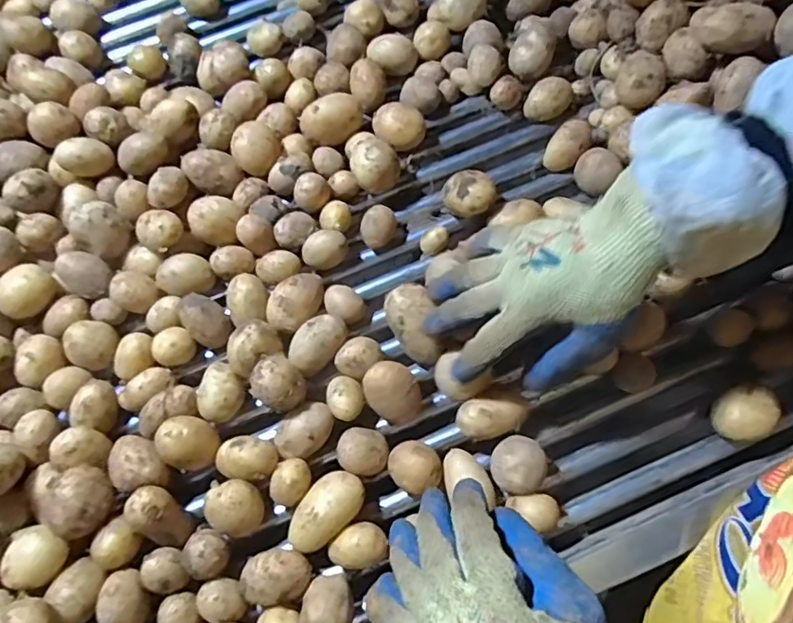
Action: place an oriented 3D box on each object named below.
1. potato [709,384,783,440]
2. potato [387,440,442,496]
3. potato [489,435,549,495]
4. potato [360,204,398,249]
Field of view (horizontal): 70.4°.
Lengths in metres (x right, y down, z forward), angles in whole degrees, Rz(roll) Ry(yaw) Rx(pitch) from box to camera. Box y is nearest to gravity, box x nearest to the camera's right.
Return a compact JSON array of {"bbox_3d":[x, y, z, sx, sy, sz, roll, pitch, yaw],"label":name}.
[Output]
[{"bbox_3d":[0.276,0.081,0.446,0.042,0.032,0.038,-15,69,-5],"label":"potato"},{"bbox_3d":[0.015,0.126,0.452,0.042,0.035,0.036,26,71,11],"label":"potato"},{"bbox_3d":[0.096,0.122,0.446,0.040,0.037,0.044,0,68,1],"label":"potato"},{"bbox_3d":[-0.017,-0.078,0.538,0.030,0.031,0.036,19,70,8],"label":"potato"}]

